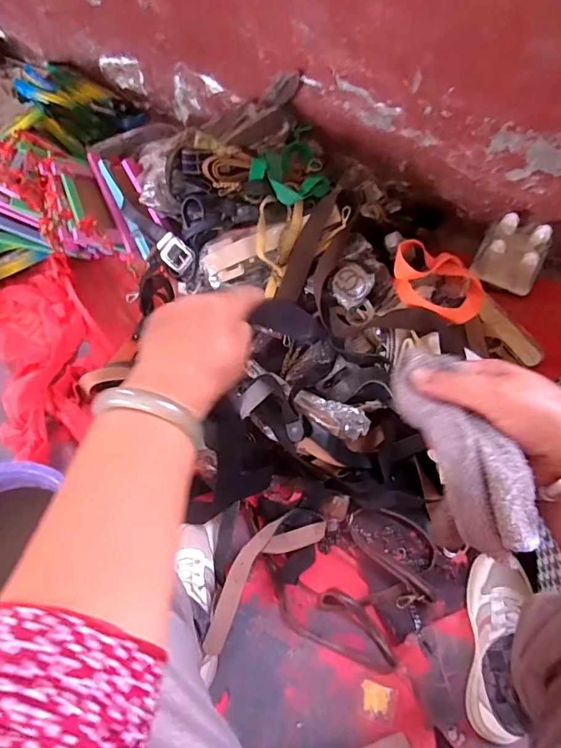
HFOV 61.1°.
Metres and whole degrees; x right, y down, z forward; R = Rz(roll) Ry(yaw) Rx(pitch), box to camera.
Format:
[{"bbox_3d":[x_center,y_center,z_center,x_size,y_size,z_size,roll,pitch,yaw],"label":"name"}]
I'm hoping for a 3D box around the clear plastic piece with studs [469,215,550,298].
[{"bbox_3d":[0.452,-0.235,0.921,0.121,0.099,0.094,24,67,13],"label":"clear plastic piece with studs"}]

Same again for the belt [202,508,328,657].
[{"bbox_3d":[-0.031,0.282,0.692,0.235,0.059,0.074,-42,70,-17],"label":"belt"}]

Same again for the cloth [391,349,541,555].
[{"bbox_3d":[0.111,0.041,0.292,0.046,0.029,0.133,-20,63,-8],"label":"cloth"}]

